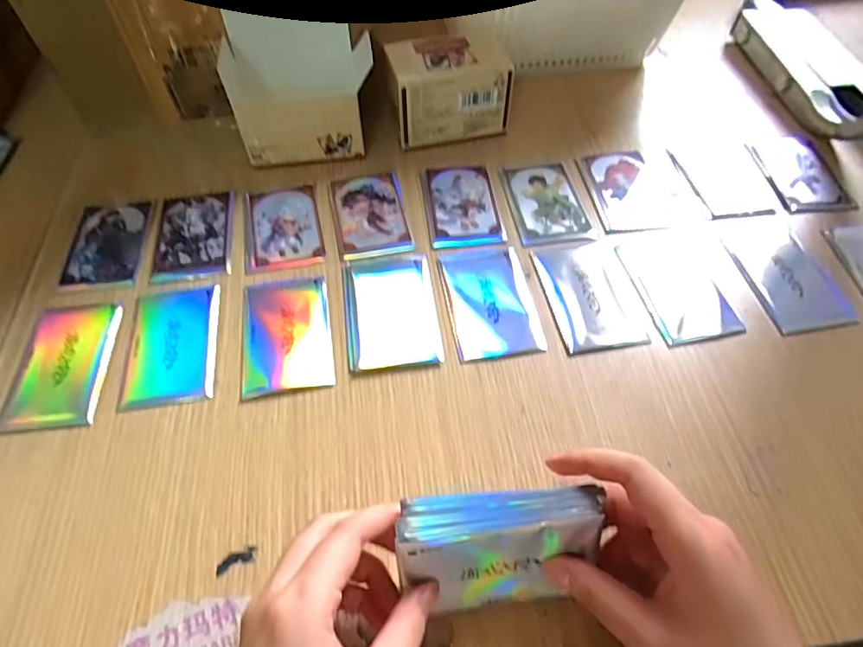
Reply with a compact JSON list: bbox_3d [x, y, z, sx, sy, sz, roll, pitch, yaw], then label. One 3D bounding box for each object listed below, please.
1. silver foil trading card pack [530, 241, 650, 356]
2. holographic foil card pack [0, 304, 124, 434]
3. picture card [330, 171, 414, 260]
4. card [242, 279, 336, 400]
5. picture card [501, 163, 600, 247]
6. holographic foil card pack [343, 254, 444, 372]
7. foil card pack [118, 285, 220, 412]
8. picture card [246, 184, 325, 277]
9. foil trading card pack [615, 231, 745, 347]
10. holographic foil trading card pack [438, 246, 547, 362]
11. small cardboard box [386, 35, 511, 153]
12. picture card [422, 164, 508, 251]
[{"bbox_3d":[0.115,-0.022,0.397,0.060,0.004,0.095,-7,54,-5],"label":"silver foil trading card pack"},{"bbox_3d":[-0.246,0.027,0.365,0.057,0.004,0.095,-4,54,-2],"label":"holographic foil card pack"},{"bbox_3d":[-0.050,-0.091,0.446,0.057,0.004,0.095,-10,54,-6],"label":"picture card"},{"bbox_3d":[-0.101,0.006,0.380,0.060,0.004,0.093,-9,54,-5],"label":"card"},{"bbox_3d":[0.095,-0.102,0.453,0.061,0.004,0.093,-9,54,-5],"label":"picture card"},{"bbox_3d":[-0.029,-0.012,0.391,0.063,0.004,0.098,-7,54,-4],"label":"holographic foil card pack"},{"bbox_3d":[-0.178,0.013,0.374,0.058,0.004,0.091,-8,54,-5],"label":"foil card pack"},{"bbox_3d":[-0.119,-0.079,0.438,0.059,0.004,0.091,-10,54,-6],"label":"picture card"},{"bbox_3d":[0.182,-0.027,0.406,0.062,0.008,0.096,-8,59,-10],"label":"foil trading card pack"},{"bbox_3d":[0.041,-0.019,0.395,0.061,0.004,0.096,-8,54,-5],"label":"holographic foil trading card pack"},{"bbox_3d":[0.014,-0.211,0.494,0.102,0.066,0.071,-10,54,-6],"label":"small cardboard box"},{"bbox_3d":[0.025,-0.100,0.450,0.057,0.004,0.092,-5,54,-3],"label":"picture card"}]

